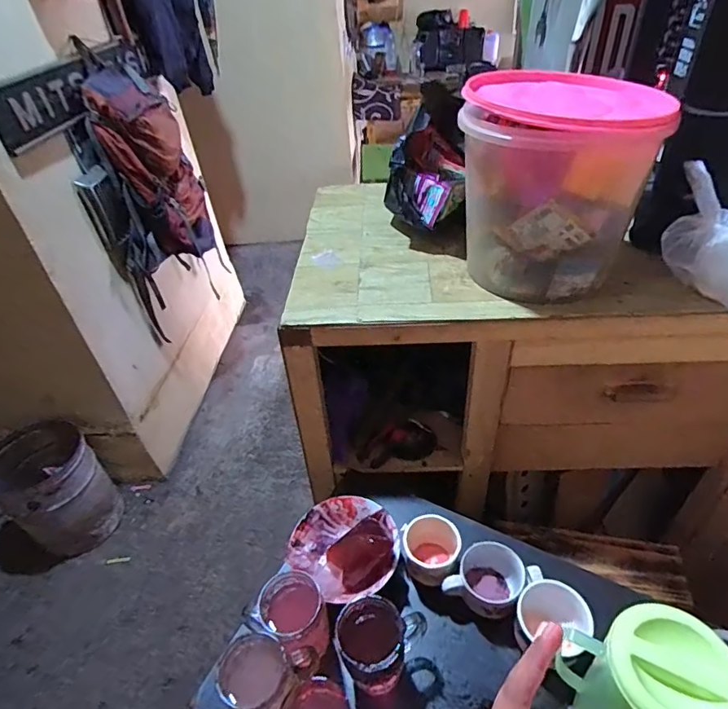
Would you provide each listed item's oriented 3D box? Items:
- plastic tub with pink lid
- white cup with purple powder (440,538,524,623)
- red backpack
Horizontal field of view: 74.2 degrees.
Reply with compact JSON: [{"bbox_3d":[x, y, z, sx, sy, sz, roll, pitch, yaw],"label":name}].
[{"bbox_3d":[0.276,-0.253,0.701,0.227,0.246,0.284,12,44,20],"label":"plastic tub with pink lid"},{"bbox_3d":[0.168,0.309,0.657,0.086,0.071,0.082,-4,41,3],"label":"white cup with purple powder"},{"bbox_3d":[-0.724,-0.547,1.678,0.269,0.756,0.481,-7,41,0],"label":"red backpack"}]

